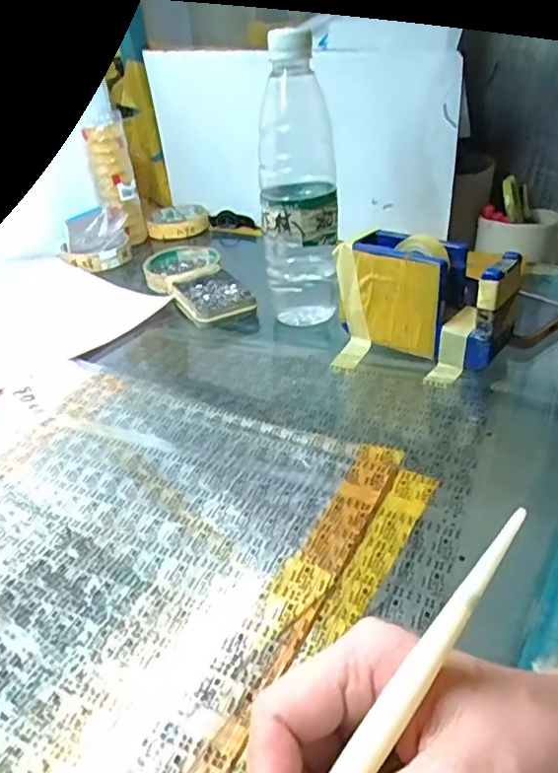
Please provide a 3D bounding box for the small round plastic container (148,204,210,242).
[{"bbox_3d":[-0.141,-0.233,0.790,0.083,0.020,0.099,-11,35,-5],"label":"small round plastic container"}]

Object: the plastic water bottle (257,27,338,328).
[{"bbox_3d":[0.016,-0.162,0.470,0.063,0.211,0.063,-5,34,2],"label":"plastic water bottle"}]

